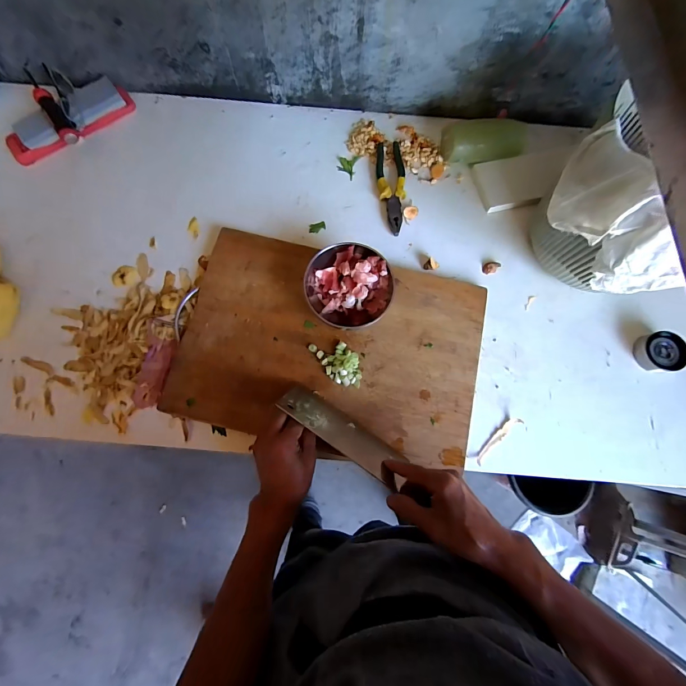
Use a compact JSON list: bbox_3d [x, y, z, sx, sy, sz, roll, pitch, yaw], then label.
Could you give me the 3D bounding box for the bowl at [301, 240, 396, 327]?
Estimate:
[{"bbox_3d":[0.009,-0.088,0.531,0.128,0.080,0.127,0,76,-1],"label":"bowl"}]

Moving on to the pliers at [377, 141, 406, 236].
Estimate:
[{"bbox_3d":[0.093,-0.300,0.635,0.054,0.020,0.195,2,76,-1],"label":"pliers"}]

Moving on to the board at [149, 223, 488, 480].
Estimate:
[{"bbox_3d":[-0.016,0.005,0.554,0.480,0.030,0.317,13,76,2],"label":"board"}]

